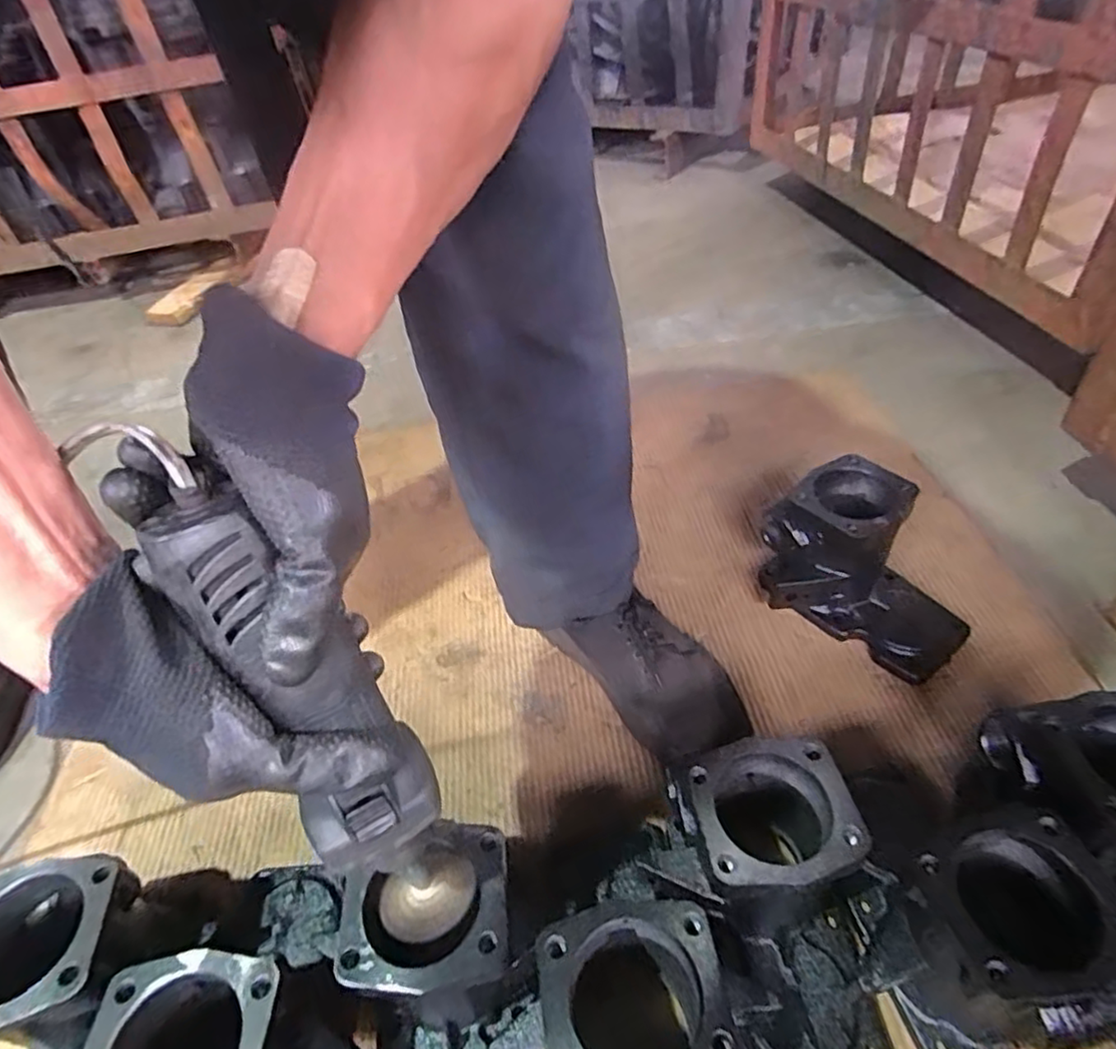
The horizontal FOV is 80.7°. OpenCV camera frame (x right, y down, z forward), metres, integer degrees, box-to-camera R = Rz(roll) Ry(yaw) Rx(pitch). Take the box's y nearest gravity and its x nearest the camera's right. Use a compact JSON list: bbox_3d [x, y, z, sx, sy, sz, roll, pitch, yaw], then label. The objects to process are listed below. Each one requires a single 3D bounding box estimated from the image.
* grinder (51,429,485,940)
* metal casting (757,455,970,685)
[{"bbox_3d":[-0.116,0.099,0.325,0.061,0.319,0.081,-33,35,-24],"label":"grinder"},{"bbox_3d":[0.302,0.036,0.641,0.200,0.131,0.125,25,53,28],"label":"metal casting"}]

